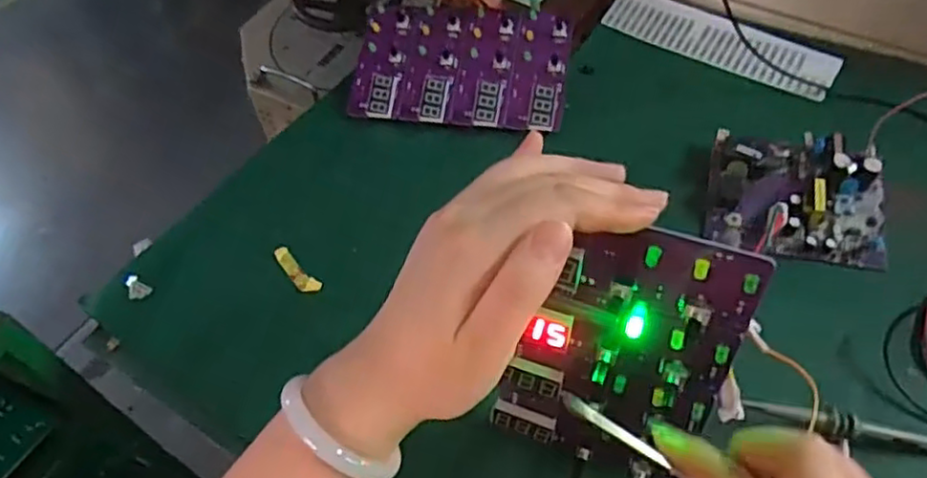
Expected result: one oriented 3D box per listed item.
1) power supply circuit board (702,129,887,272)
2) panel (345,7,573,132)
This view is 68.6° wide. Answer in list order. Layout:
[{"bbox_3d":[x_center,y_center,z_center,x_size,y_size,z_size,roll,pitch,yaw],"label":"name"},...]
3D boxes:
[{"bbox_3d":[0.246,-0.038,0.501,0.119,0.039,0.103,9,54,12],"label":"power supply circuit board"},{"bbox_3d":[-0.004,-0.152,0.595,0.188,0.013,0.110,7,76,11],"label":"panel"}]

